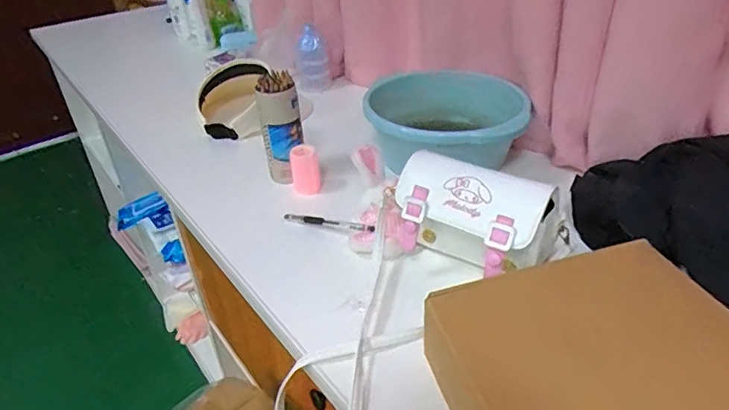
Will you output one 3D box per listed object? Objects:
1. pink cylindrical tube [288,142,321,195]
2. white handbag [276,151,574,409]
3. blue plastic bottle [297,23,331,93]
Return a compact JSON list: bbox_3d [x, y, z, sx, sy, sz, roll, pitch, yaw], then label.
[{"bbox_3d":[-0.098,-0.059,0.835,0.044,0.077,0.034,-11,36,-10],"label":"pink cylindrical tube"},{"bbox_3d":[0.034,0.126,0.613,0.414,0.136,0.204,-51,49,-7],"label":"white handbag"},{"bbox_3d":[-0.119,-0.337,1.194,0.069,0.146,0.052,-8,35,-5],"label":"blue plastic bottle"}]

